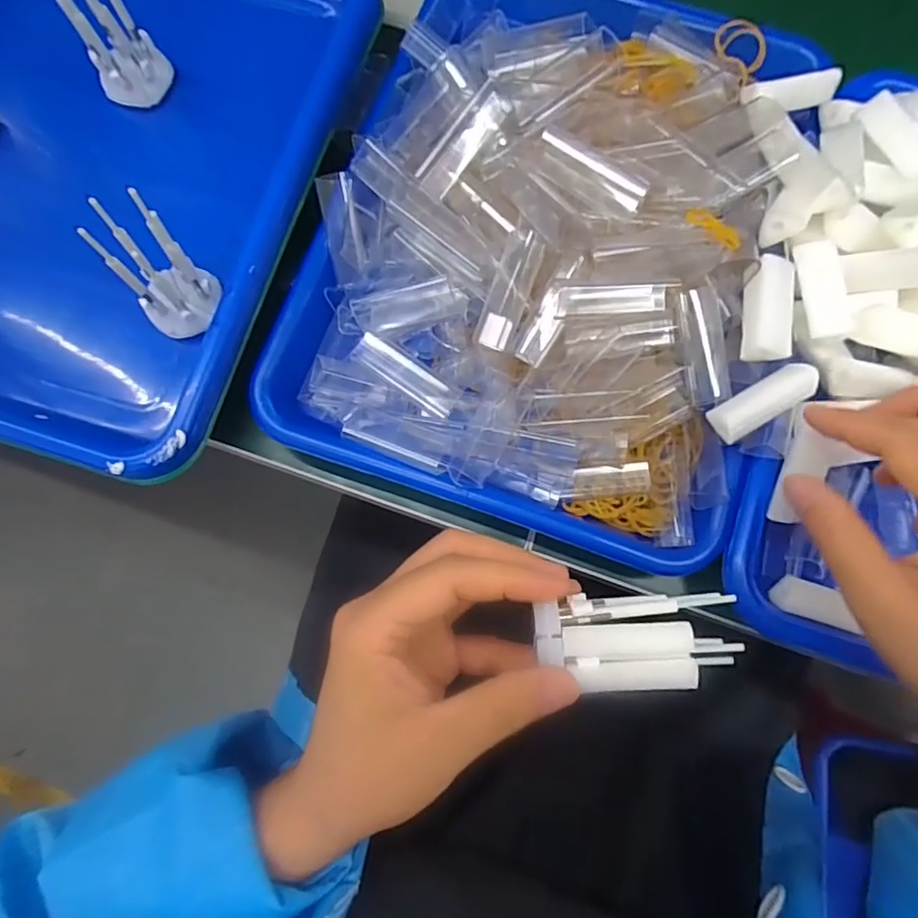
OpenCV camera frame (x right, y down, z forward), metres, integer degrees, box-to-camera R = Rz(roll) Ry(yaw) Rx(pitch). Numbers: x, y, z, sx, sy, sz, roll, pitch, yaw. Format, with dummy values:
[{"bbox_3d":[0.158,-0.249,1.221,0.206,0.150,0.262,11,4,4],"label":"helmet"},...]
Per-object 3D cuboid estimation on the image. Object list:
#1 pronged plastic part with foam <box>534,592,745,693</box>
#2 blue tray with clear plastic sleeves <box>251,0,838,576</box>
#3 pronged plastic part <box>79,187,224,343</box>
[{"bbox_3d":[0.063,0.067,0.208,0.069,0.014,0.033,1,77,0],"label":"pronged plastic part with foam"},{"bbox_3d":[0.055,-0.131,0.305,0.248,0.072,0.325,18,77,4],"label":"blue tray with clear plastic sleeves"},{"bbox_3d":[-0.141,-0.087,0.267,0.037,0.058,0.040,0,77,0],"label":"pronged plastic part"}]

